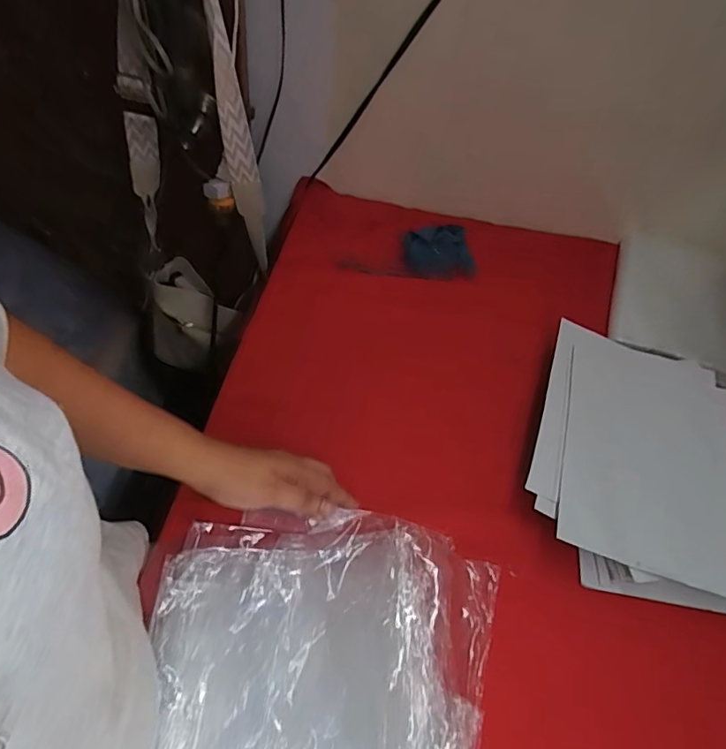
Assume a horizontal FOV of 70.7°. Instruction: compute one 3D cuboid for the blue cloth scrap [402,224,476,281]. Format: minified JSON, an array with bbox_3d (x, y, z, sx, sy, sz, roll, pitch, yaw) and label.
[{"bbox_3d":[0.118,-0.197,0.814,0.110,0.034,0.105,-1,56,-10],"label":"blue cloth scrap"}]

